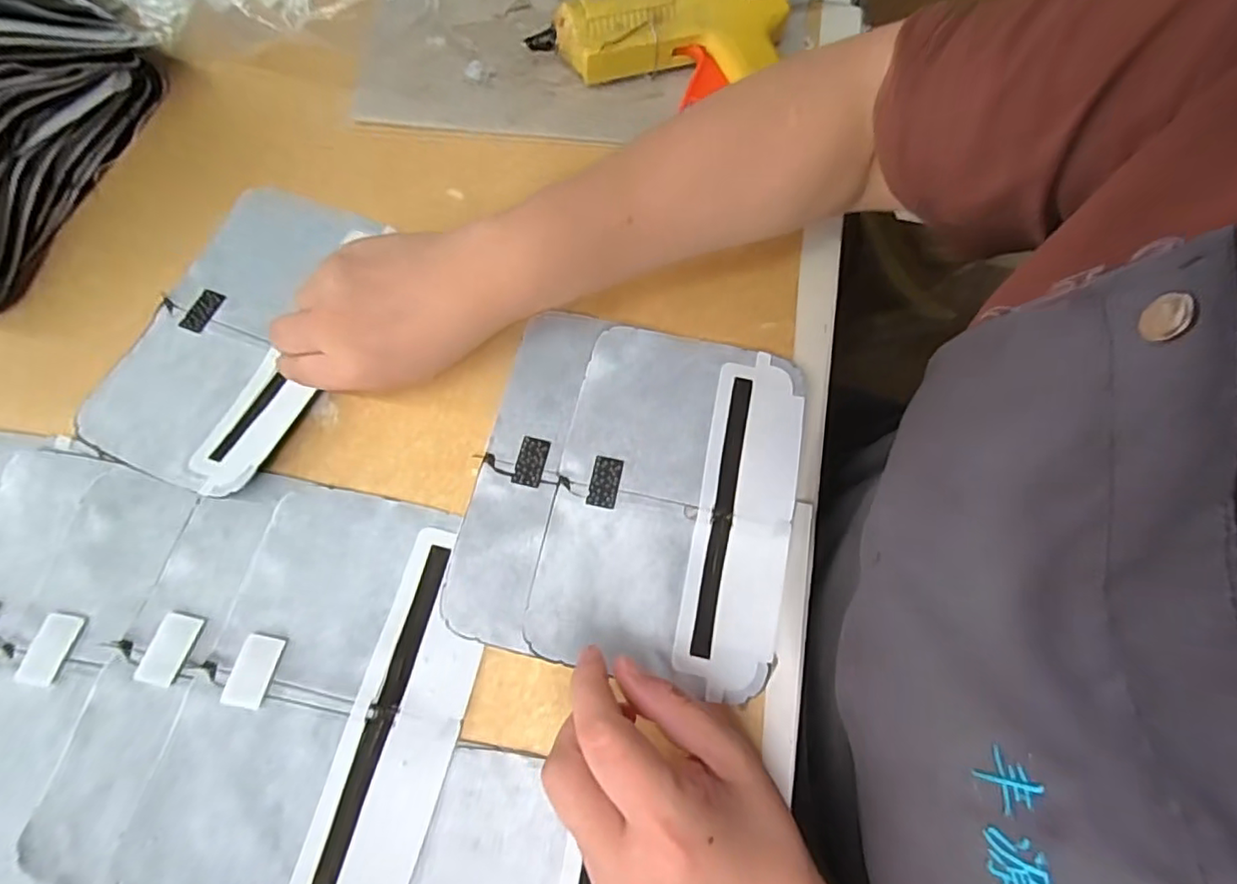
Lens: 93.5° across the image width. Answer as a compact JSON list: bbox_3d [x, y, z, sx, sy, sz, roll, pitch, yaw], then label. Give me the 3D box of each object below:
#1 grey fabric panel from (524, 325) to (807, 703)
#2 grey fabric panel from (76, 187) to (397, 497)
[{"bbox_3d":[0.032,0.029,0.326,0.129,0.007,0.191,12,72,3],"label":"grey fabric panel"},{"bbox_3d":[-0.225,-0.070,0.354,0.121,0.015,0.194,20,71,8],"label":"grey fabric panel"}]

